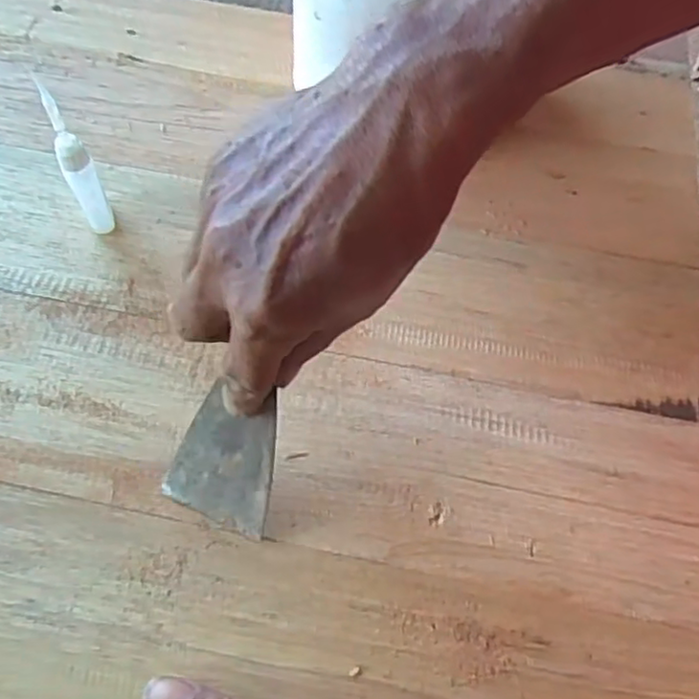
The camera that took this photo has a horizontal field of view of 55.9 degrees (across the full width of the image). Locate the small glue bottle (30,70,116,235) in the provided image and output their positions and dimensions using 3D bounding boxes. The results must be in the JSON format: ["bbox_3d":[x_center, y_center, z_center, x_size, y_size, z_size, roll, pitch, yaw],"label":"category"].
[{"bbox_3d":[-0.156,-0.105,0.378,0.016,0.101,0.021,-25,64,-17],"label":"small glue bottle"}]

